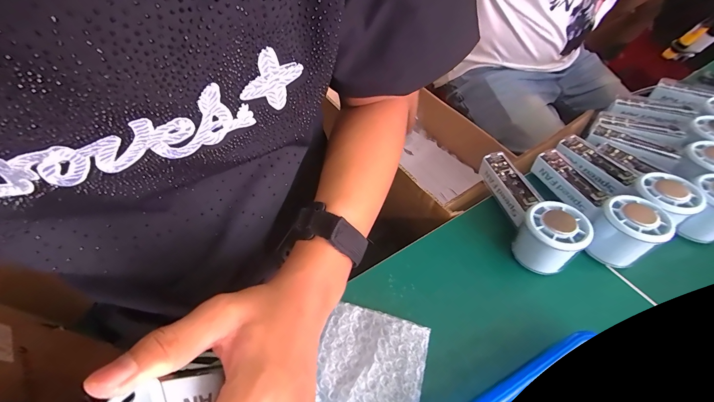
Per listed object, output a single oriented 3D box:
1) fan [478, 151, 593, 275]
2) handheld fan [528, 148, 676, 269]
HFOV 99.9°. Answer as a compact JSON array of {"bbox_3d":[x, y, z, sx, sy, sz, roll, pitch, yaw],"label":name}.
[{"bbox_3d":[0.192,0.002,0.340,0.053,0.059,0.158,-4,55,-3],"label":"fan"},{"bbox_3d":[0.269,-0.004,0.344,0.047,0.056,0.153,-13,56,-9],"label":"handheld fan"}]

